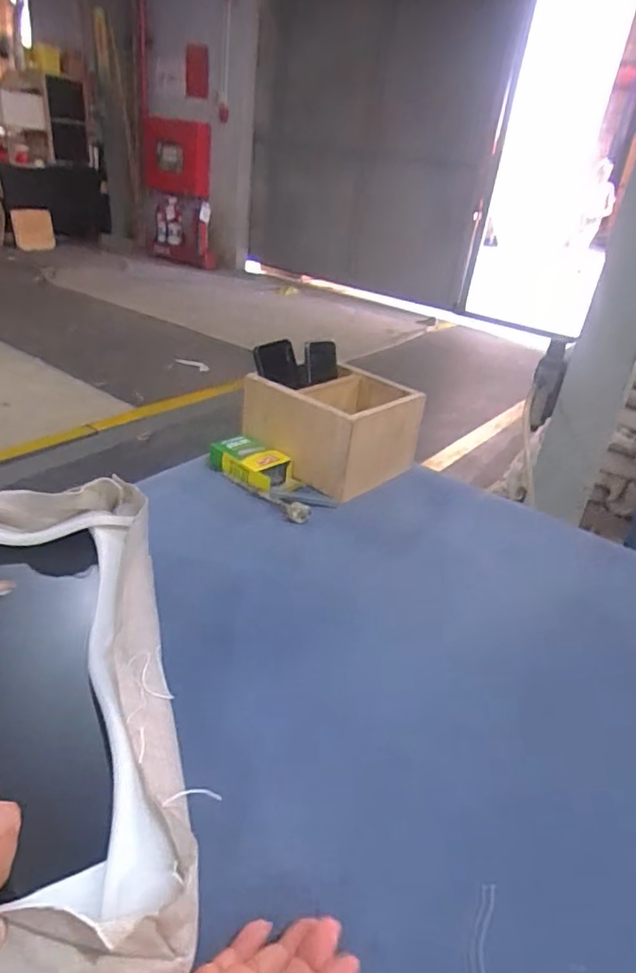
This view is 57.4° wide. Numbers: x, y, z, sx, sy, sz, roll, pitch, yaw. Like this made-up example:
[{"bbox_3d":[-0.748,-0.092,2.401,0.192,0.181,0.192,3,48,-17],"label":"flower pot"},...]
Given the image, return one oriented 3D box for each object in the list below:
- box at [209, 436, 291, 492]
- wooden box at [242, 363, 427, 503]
[{"bbox_3d":[-0.106,-0.036,0.890,0.134,0.037,0.080,29,37,34],"label":"box"},{"bbox_3d":[0.025,-0.102,0.933,0.215,0.131,0.191,28,36,33],"label":"wooden box"}]

